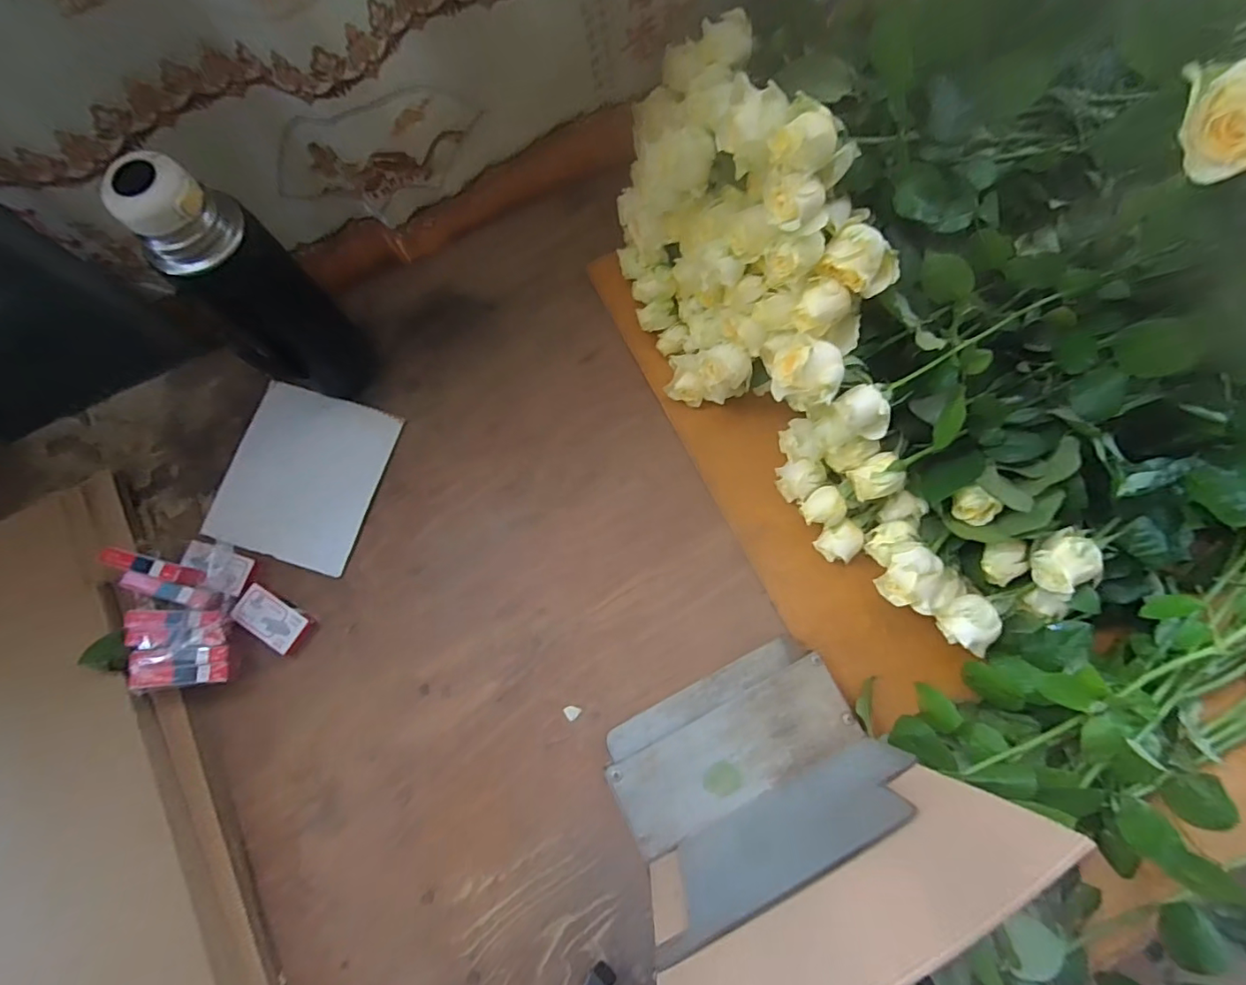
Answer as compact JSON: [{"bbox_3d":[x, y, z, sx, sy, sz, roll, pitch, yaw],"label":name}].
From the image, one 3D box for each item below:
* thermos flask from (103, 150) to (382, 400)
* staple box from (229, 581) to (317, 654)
[{"bbox_3d":[-0.300,-0.158,0.453,0.077,0.248,0.068,-32,79,-7],"label":"thermos flask"},{"bbox_3d":[-0.335,0.121,0.507,0.068,0.017,0.038,32,79,7],"label":"staple box"}]

